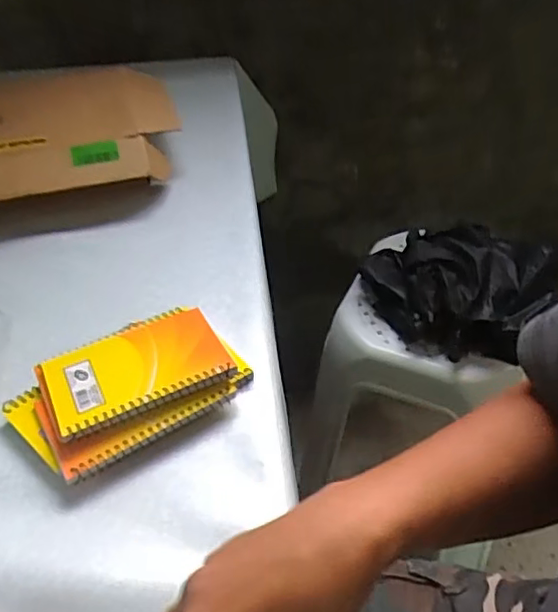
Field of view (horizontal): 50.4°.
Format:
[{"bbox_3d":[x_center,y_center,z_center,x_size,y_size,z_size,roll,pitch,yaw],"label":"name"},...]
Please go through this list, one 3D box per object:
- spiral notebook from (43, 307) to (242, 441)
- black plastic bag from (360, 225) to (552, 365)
[{"bbox_3d":[-0.107,0.045,0.447,0.128,0.011,0.084,-21,44,-18],"label":"spiral notebook"},{"bbox_3d":[0.248,-0.020,0.809,0.237,0.093,0.183,-5,41,-3],"label":"black plastic bag"}]

